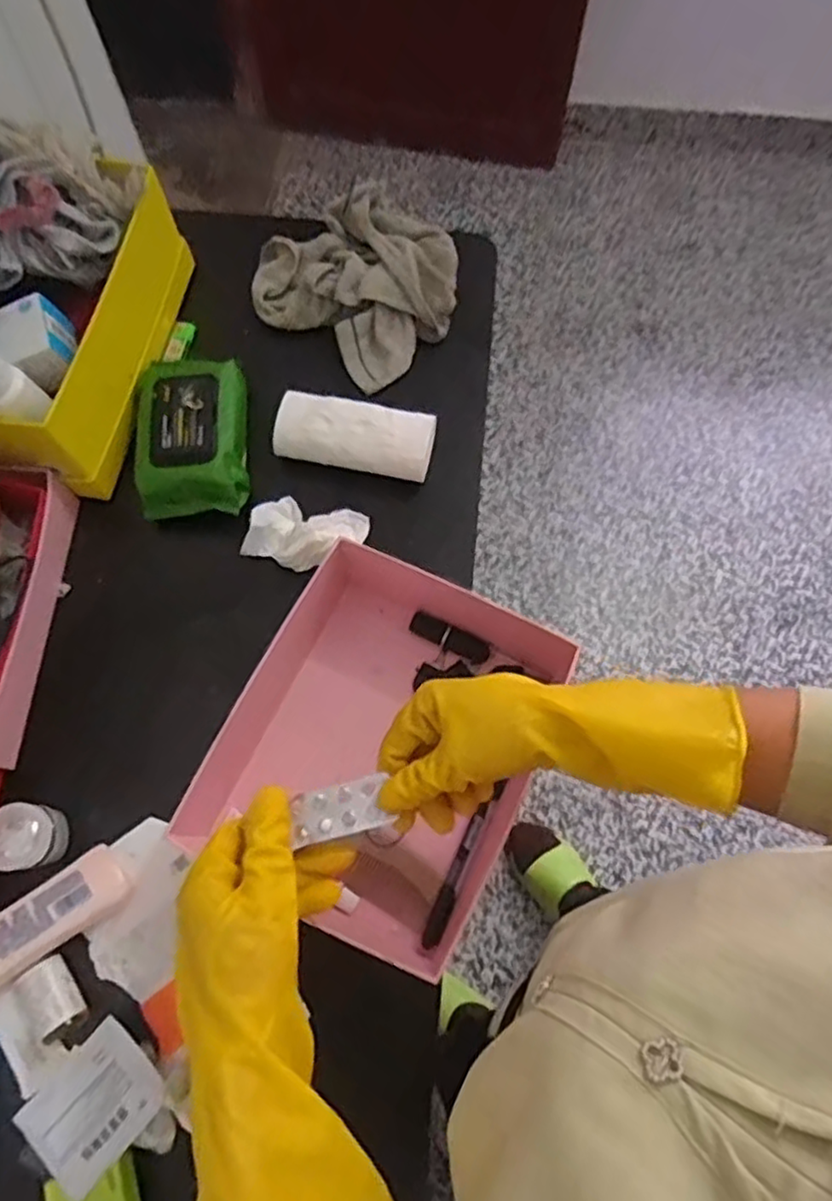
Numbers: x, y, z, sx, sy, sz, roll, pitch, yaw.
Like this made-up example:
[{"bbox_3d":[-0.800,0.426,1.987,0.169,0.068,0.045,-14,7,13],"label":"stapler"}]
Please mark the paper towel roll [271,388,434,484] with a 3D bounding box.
[{"bbox_3d":[-0.059,-0.161,0.667,0.152,0.048,0.067,11,69,4],"label":"paper towel roll"}]

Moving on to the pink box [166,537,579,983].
[{"bbox_3d":[-0.025,0.109,0.532,0.234,0.097,0.268,26,71,10],"label":"pink box"}]

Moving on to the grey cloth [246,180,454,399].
[{"bbox_3d":[-0.063,-0.343,0.725,0.207,0.056,0.185,39,74,13],"label":"grey cloth"}]

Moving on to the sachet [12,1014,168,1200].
[{"bbox_3d":[-0.223,0.347,0.468,0.072,0.011,0.083,38,73,13],"label":"sachet"}]

